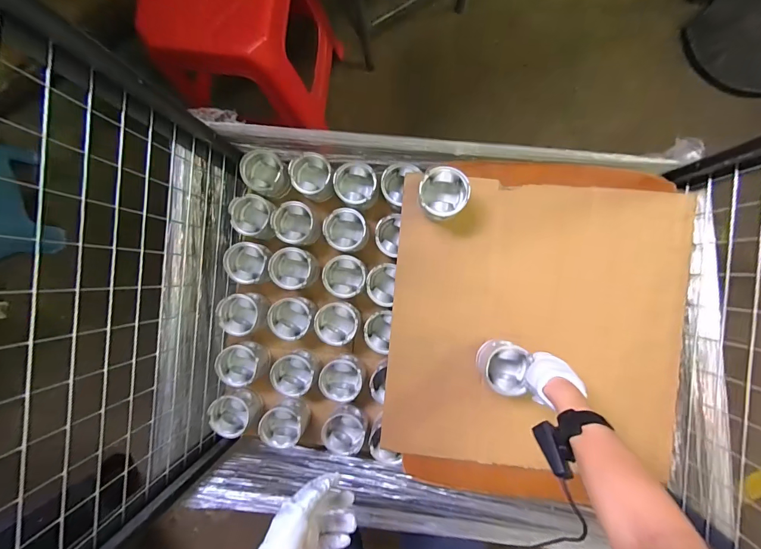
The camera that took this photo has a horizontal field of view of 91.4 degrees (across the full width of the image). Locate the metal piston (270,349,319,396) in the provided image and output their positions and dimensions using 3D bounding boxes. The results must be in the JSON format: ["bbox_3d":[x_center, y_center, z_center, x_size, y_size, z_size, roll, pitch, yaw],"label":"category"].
[{"bbox_3d":[-0.190,0.218,0.839,0.088,0.066,0.088,0,91,4],"label":"metal piston"}]

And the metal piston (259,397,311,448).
[{"bbox_3d":[-0.211,0.331,0.839,0.090,0.079,0.087,0,91,4],"label":"metal piston"}]

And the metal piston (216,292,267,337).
[{"bbox_3d":[-0.307,0.088,0.845,0.098,0.070,0.089,-5,90,4],"label":"metal piston"}]

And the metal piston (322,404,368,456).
[{"bbox_3d":[-0.077,0.344,0.831,0.091,0.068,0.098,0,91,4],"label":"metal piston"}]

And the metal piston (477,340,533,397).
[{"bbox_3d":[0.233,0.172,0.698,0.082,0.056,0.091,-35,88,3],"label":"metal piston"}]

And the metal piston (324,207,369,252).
[{"bbox_3d":[-0.076,-0.098,0.832,0.088,0.068,0.090,0,91,4],"label":"metal piston"}]

